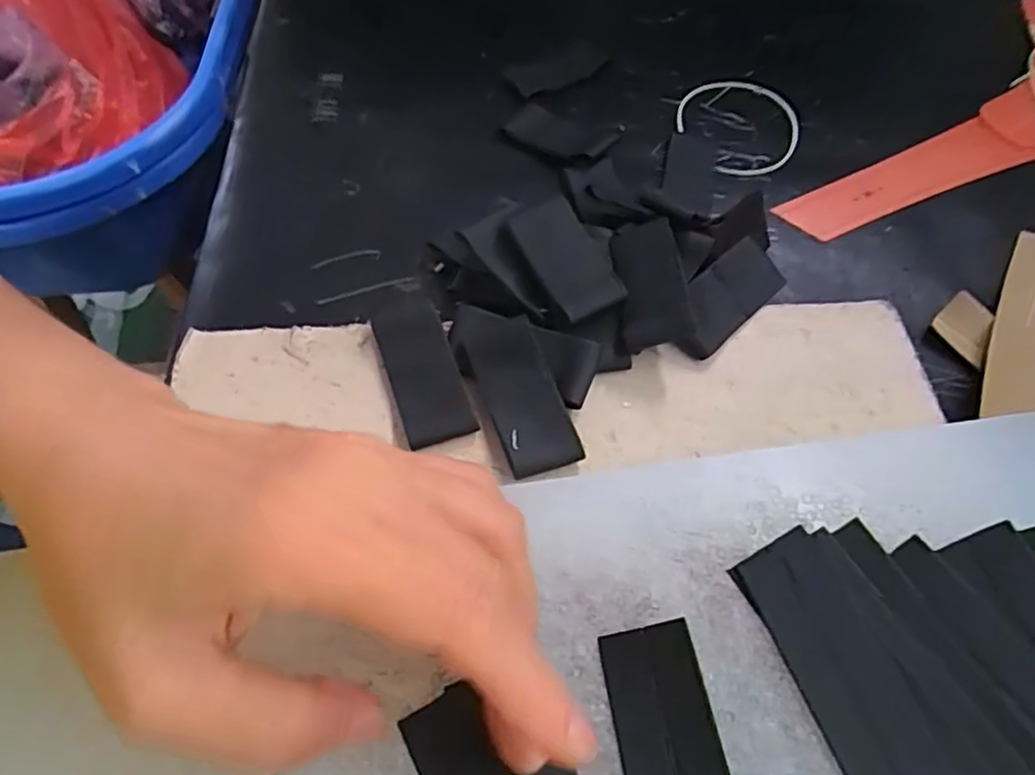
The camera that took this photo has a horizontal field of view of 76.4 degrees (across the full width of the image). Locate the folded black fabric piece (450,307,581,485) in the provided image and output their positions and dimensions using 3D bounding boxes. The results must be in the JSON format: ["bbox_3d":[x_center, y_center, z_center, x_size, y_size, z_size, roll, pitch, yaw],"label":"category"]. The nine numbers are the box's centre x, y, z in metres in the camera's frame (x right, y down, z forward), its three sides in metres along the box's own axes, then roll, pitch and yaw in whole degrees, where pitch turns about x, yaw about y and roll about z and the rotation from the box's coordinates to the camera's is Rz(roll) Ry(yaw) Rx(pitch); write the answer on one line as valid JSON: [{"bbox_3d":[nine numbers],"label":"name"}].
[{"bbox_3d":[-0.001,-0.003,0.247,0.026,0.007,0.074,-21,63,-7],"label":"folded black fabric piece"}]

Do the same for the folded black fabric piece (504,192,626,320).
[{"bbox_3d":[0.020,-0.054,0.269,0.029,0.009,0.055,-24,62,-12],"label":"folded black fabric piece"}]

